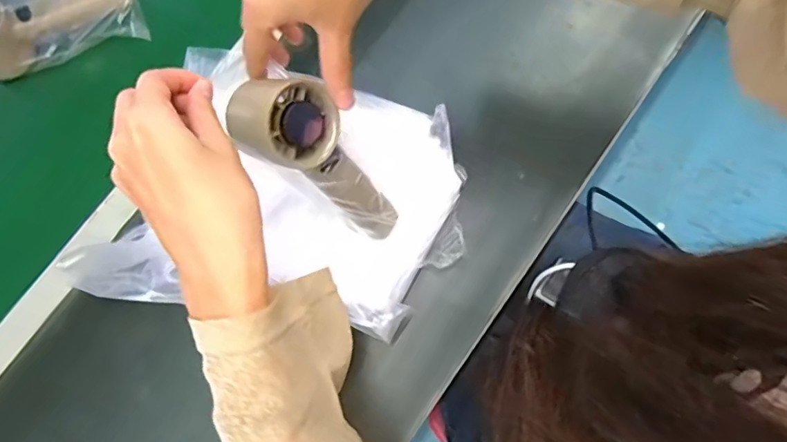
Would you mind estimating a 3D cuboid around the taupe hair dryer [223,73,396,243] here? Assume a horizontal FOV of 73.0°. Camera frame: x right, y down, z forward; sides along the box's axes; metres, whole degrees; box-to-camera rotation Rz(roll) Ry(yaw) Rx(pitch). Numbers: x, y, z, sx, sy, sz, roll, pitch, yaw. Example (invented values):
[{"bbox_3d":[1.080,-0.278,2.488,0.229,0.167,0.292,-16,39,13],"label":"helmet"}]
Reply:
[{"bbox_3d":[-0.050,-0.041,0.395,0.056,0.146,0.060,-53,41,-9],"label":"taupe hair dryer"}]

